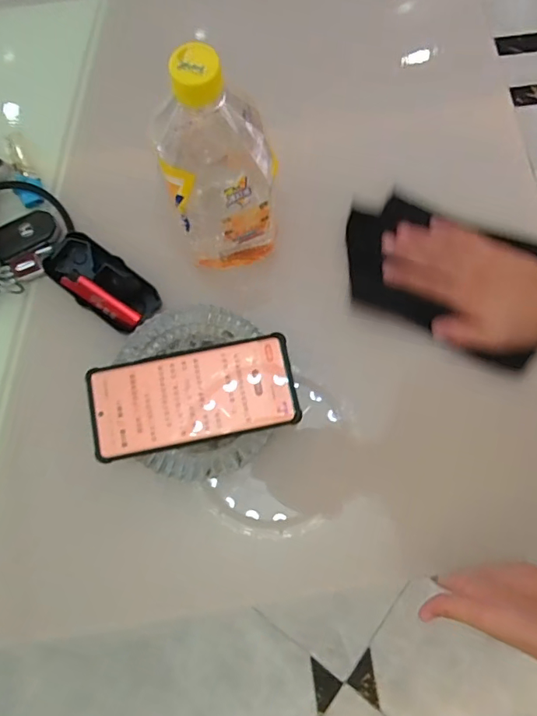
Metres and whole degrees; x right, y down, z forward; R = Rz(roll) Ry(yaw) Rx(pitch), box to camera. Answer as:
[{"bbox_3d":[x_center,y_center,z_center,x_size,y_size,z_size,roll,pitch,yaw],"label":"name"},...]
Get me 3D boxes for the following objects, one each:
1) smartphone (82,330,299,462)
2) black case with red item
[{"bbox_3d":[-0.062,0.031,0.404,0.166,0.008,0.076,-11,78,-2],"label":"smartphone"},{"bbox_3d":[-0.152,-0.069,0.447,0.111,0.021,0.052,35,80,7],"label":"black case with red item"}]

